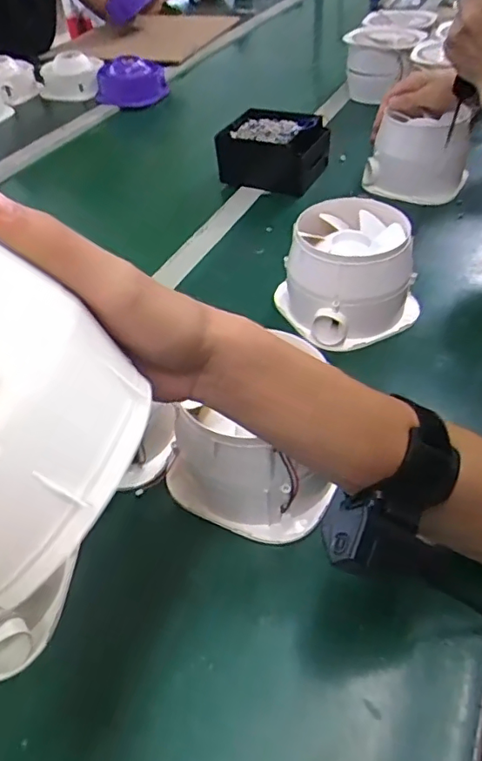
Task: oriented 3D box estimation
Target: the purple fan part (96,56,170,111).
[{"bbox_3d":[-0.230,-0.624,1.122,0.147,0.069,0.068,-5,45,0],"label":"purple fan part"}]

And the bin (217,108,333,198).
[{"bbox_3d":[0.050,-0.349,0.822,0.149,0.084,0.111,12,47,16],"label":"bin"}]

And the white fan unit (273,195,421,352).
[{"bbox_3d":[0.110,-0.114,0.568,0.120,0.099,0.122,-26,49,-20],"label":"white fan unit"}]

